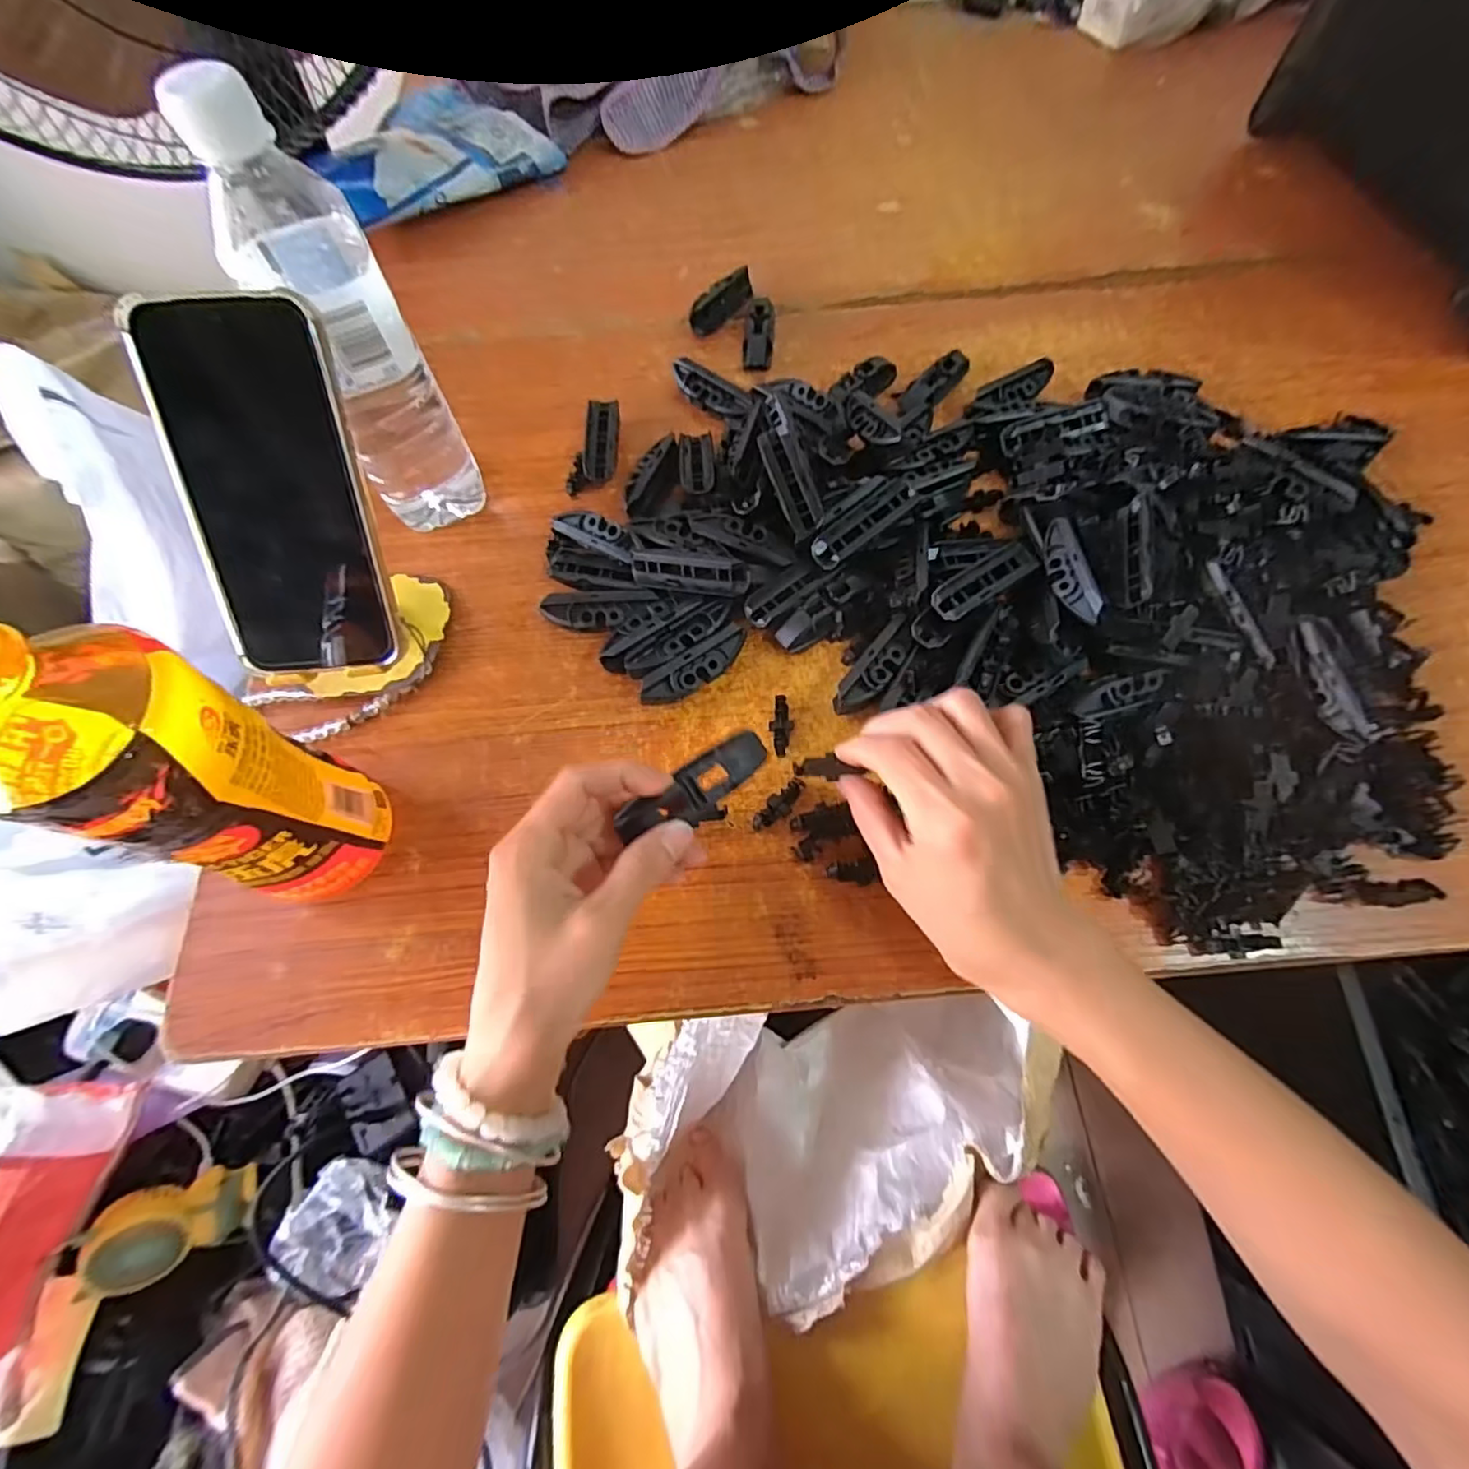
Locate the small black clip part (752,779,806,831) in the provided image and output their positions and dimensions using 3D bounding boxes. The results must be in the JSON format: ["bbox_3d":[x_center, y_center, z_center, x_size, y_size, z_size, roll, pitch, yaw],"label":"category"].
[{"bbox_3d":[0.024,0.037,0.340,0.013,0.004,0.035,34,72,16],"label":"small black clip part"}]

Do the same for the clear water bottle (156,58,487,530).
[{"bbox_3d":[-0.202,-0.204,0.342,0.065,0.208,0.066,-30,69,-11],"label":"clear water bottle"}]

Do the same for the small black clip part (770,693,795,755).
[{"bbox_3d":[0.027,-0.005,0.358,0.013,0.008,0.035,-6,66,0],"label":"small black clip part"}]

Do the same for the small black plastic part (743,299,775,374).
[{"bbox_3d":[0.019,-0.305,0.478,0.021,0.020,0.066,5,67,4],"label":"small black plastic part"}]

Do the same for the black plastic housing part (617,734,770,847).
[{"bbox_3d":[-0.015,0.025,0.273,0.070,0.012,0.027,-33,69,-8],"label":"black plastic housing part"}]

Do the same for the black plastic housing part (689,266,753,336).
[{"bbox_3d":[-0.008,-0.333,0.489,0.063,0.021,0.020,-38,70,-13],"label":"black plastic housing part"}]

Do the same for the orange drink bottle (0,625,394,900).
[{"bbox_3d":[-0.220,0.016,0.258,0.074,0.185,0.066,20,69,10],"label":"orange drink bottle"}]

